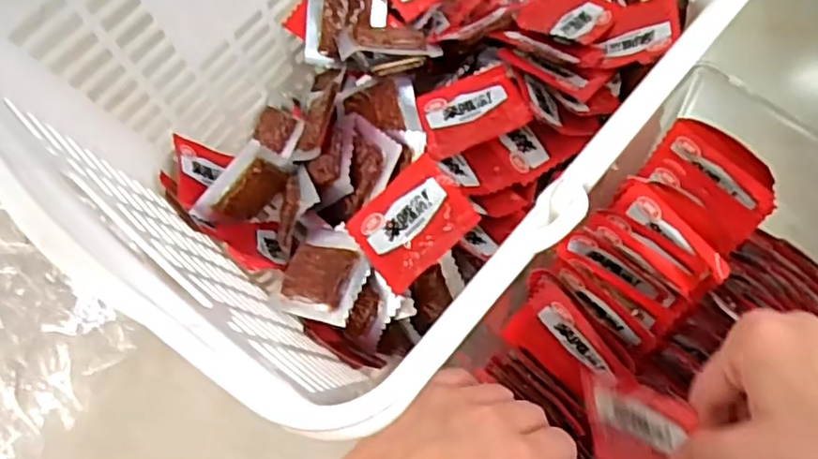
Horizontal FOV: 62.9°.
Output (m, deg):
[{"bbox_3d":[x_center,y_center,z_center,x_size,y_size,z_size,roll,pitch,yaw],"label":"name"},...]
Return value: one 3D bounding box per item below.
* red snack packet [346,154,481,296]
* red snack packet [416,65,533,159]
[{"bbox_3d":[0.001,-0.004,0.406,0.069,0.008,0.057,-44,73,10],"label":"red snack packet"},{"bbox_3d":[0.042,-0.082,0.458,0.072,0.011,0.053,-20,68,-6],"label":"red snack packet"}]

